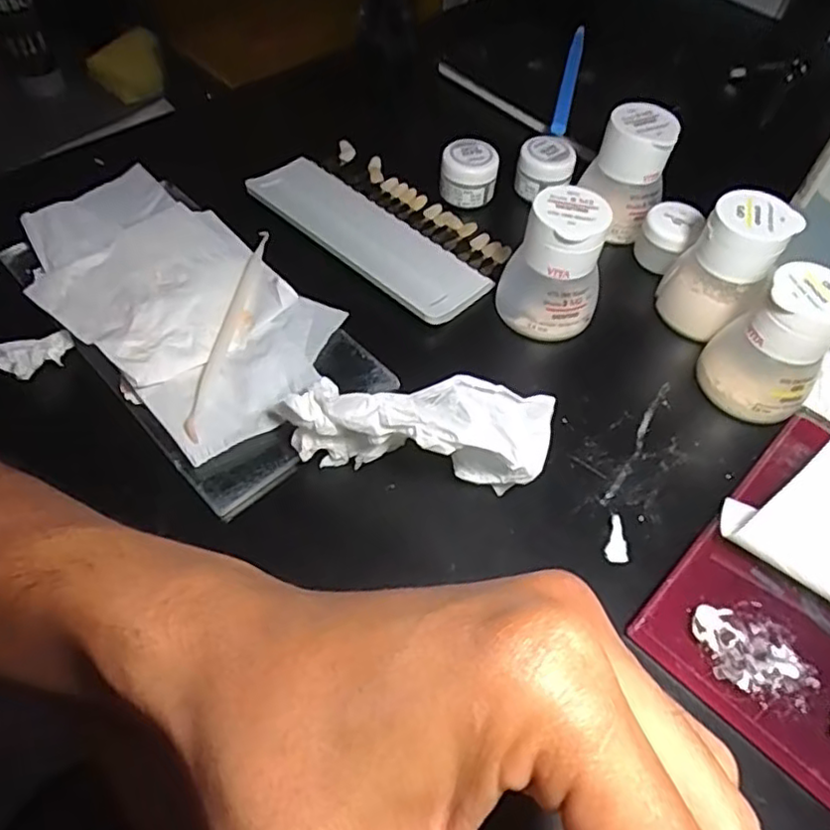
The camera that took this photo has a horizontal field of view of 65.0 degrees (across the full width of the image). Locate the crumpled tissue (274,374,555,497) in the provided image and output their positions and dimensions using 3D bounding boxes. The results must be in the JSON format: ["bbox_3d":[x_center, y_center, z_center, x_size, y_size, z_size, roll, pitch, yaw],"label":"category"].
[{"bbox_3d":[-0.001,0.005,0.264,0.107,0.042,0.040,10,55,4],"label":"crumpled tissue"}]

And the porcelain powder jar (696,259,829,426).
[{"bbox_3d":[0.163,-0.034,0.293,0.046,0.057,0.041,35,60,20],"label":"porcelain powder jar"}]

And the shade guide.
[{"bbox_3d":[-0.022,-0.109,0.373,0.151,0.010,0.072,38,61,22],"label":"shade guide"}]

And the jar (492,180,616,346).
[{"bbox_3d":[0.068,-0.073,0.316,0.043,0.058,0.041,-9,56,-9],"label":"jar"}]

